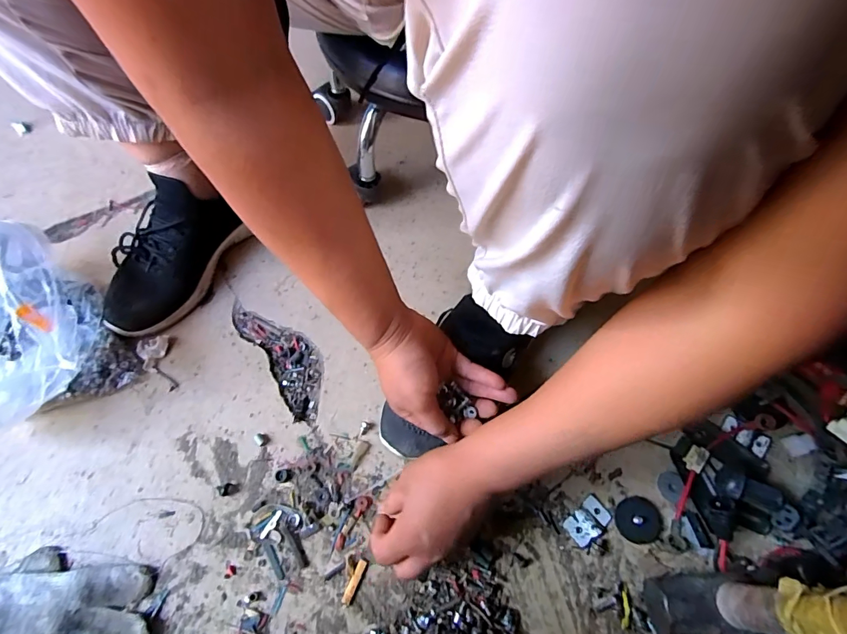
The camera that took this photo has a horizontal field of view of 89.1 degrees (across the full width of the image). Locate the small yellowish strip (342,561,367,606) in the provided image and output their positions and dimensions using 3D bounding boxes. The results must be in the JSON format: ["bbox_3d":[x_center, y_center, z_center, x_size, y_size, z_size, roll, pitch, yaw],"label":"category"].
[{"bbox_3d":[-0.062,0.237,0.385,0.008,0.004,0.036,23,63,8],"label":"small yellowish strip"}]

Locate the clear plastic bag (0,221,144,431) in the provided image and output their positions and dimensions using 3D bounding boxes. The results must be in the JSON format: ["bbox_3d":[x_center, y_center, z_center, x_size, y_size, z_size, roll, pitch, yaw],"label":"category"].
[{"bbox_3d":[-0.411,0.017,0.425,0.145,0.110,0.193,-39,71,-22],"label":"clear plastic bag"}]

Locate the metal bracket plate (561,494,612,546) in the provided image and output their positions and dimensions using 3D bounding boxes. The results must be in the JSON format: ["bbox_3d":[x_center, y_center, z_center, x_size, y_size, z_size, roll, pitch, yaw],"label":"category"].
[{"bbox_3d":[0.158,0.195,0.412,0.044,0.010,0.028,-35,69,-20],"label":"metal bracket plate"}]

